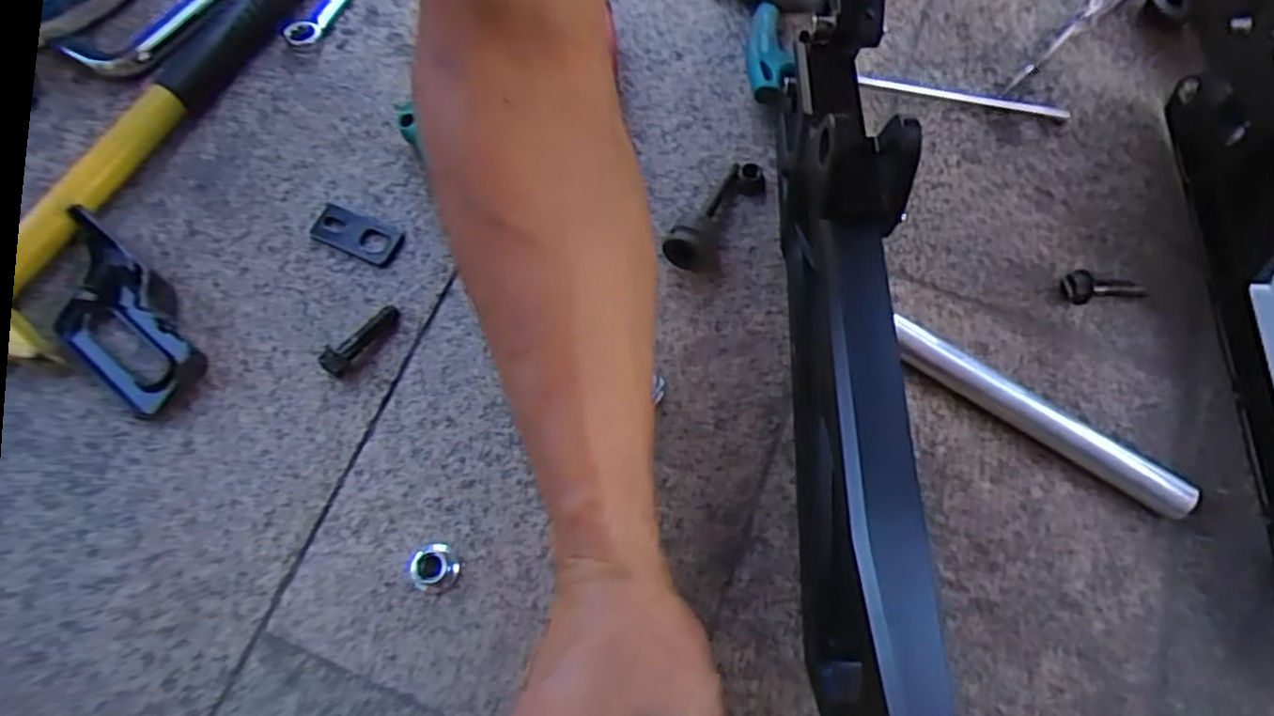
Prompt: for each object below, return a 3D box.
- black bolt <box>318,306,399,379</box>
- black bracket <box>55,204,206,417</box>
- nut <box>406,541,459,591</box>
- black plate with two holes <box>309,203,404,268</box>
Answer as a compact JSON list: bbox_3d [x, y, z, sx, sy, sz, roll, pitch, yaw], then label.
[{"bbox_3d":[-0.150,-0.011,0.397,0.016,0.010,0.048,36,74,13],"label":"black bolt"},{"bbox_3d":[-0.289,-0.026,0.404,0.110,0.036,0.059,42,76,15],"label":"black bracket"},{"bbox_3d":[-0.101,0.102,0.360,0.025,0.010,0.023,0,69,1],"label":"nut"},{"bbox_3d":[-0.165,-0.072,0.430,0.056,0.004,0.025,22,71,9],"label":"black plate with two holes"}]

